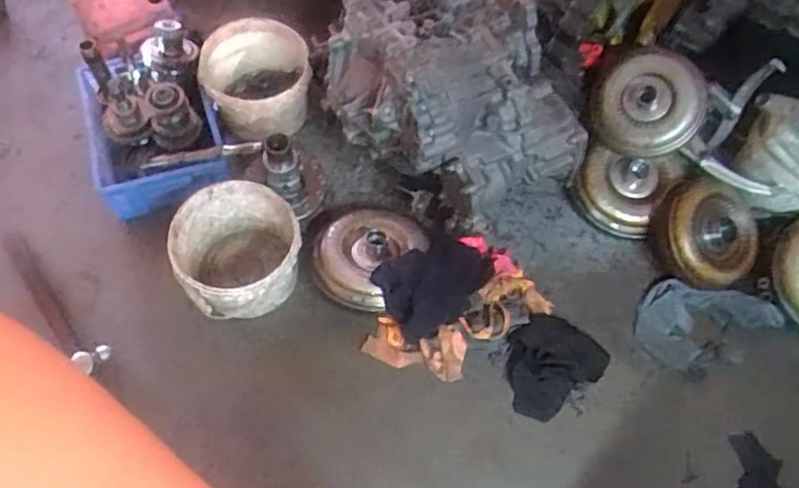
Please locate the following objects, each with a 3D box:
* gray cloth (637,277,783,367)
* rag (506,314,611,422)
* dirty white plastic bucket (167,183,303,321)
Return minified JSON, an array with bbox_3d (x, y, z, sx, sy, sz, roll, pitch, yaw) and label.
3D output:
[{"bbox_3d":[0.611,0.143,1.339,0.263,0.059,0.165,-22,67,-13],"label":"gray cloth"},{"bbox_3d":[0.289,0.228,1.268,0.208,0.035,0.165,-33,70,-18],"label":"rag"},{"bbox_3d":[-0.312,0.017,1.277,0.225,0.153,0.237,1,64,-3],"label":"dirty white plastic bucket"}]

